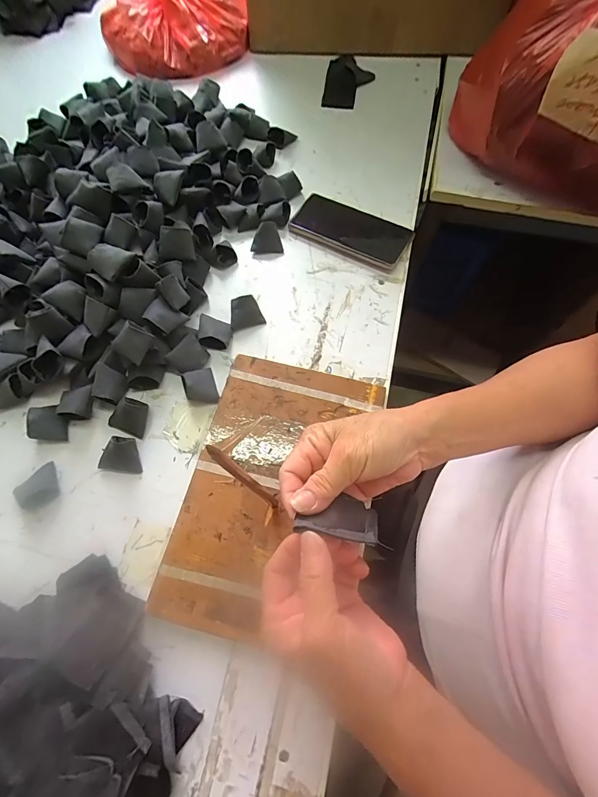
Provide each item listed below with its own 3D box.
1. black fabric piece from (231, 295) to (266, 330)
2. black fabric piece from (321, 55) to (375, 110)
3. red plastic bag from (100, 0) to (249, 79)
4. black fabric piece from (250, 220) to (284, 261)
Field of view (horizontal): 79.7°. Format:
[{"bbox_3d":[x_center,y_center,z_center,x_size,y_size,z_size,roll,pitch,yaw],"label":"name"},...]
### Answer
[{"bbox_3d":[-0.066,-0.106,0.442,0.040,0.025,0.030,-17,69,-6],"label":"black fabric piece"},{"bbox_3d":[0.083,-0.534,0.603,0.079,0.018,0.109,7,69,3],"label":"black fabric piece"},{"bbox_3d":[-0.232,-0.762,0.668,0.252,0.080,0.384,-7,69,-2],"label":"red plastic bag"},{"bbox_3d":[-0.045,-0.213,0.483,0.041,0.028,0.037,-13,69,-4],"label":"black fabric piece"}]

